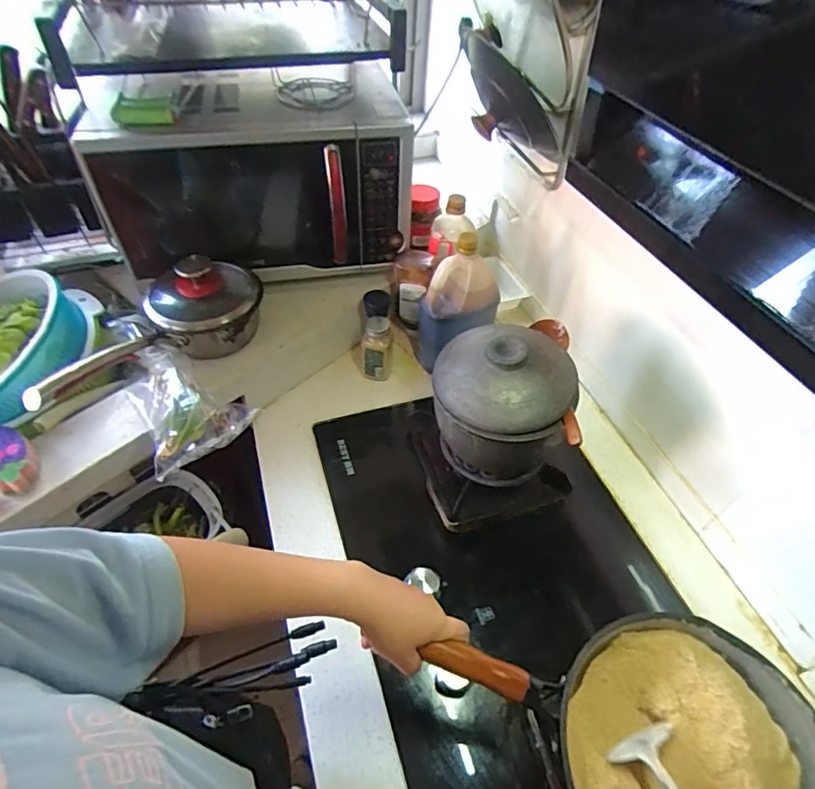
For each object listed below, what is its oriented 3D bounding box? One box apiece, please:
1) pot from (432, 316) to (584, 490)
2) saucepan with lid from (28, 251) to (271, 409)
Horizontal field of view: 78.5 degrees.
[{"bbox_3d":[0.124,0.011,0.686,0.172,0.185,0.173,2,49,-2],"label":"pot"},{"bbox_3d":[-0.389,-0.109,0.750,0.359,0.115,0.178,-36,60,-29],"label":"saucepan with lid"}]

